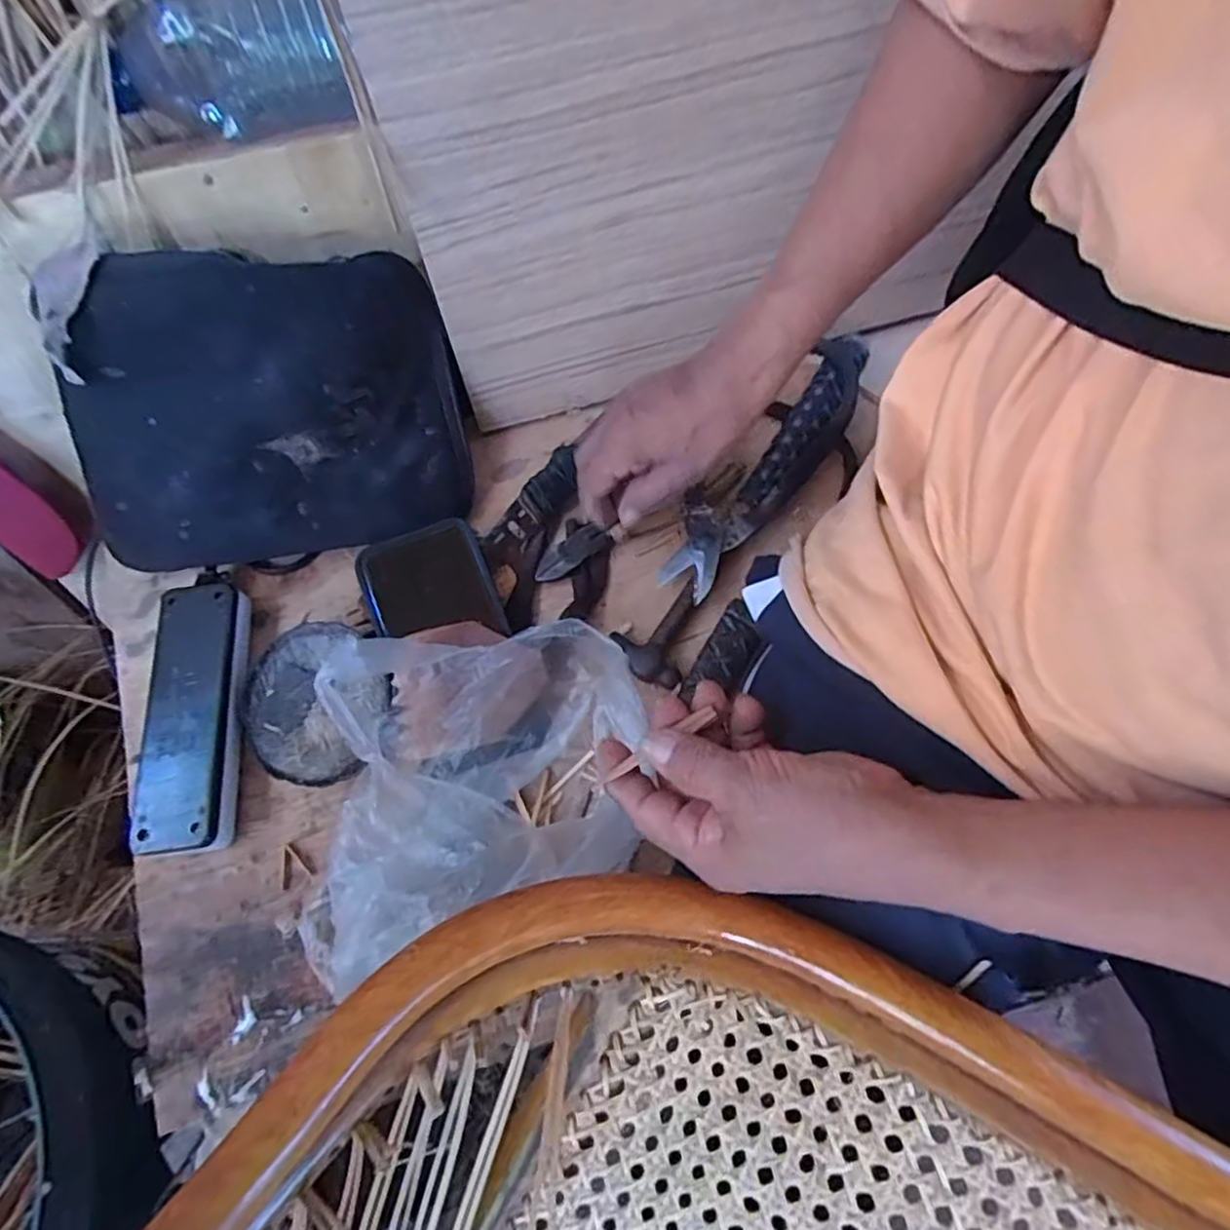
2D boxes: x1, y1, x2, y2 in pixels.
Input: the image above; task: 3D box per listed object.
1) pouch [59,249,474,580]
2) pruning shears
[{"bbox_3d":[-0.230,-0.129,0.437,0.250,0.185,0.050,-15,27,-9],"label":"pouch"},{"bbox_3d":[0.110,-0.109,0.481,0.058,0.026,0.229,38,74,15],"label":"pruning shears"}]

